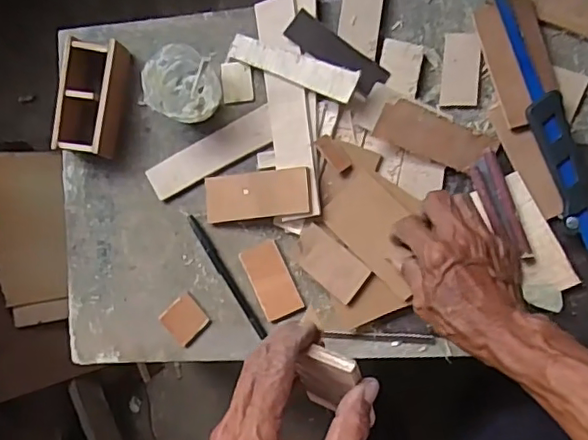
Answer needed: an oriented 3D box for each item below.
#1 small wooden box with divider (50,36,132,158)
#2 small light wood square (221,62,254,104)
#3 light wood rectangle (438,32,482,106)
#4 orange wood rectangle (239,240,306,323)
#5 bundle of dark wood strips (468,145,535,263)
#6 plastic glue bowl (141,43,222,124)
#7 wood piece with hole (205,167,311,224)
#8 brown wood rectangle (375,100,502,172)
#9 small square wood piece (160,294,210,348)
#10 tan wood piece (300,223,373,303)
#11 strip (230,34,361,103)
[{"bbox_3d":[-0.201,-0.121,0.582,0.060,0.034,0.112,8,91,9],"label":"small wooden box with divider"},{"bbox_3d":[-0.056,-0.137,0.583,0.031,0.007,0.039,-3,89,9],"label":"small light wood square"},{"bbox_3d":[0.154,-0.139,0.543,0.033,0.008,0.067,2,90,9],"label":"light wood rectangle"},{"bbox_3d":[-0.021,0.059,0.571,0.040,0.006,0.073,-25,86,8],"label":"orange wood rectangle"},{"bbox_3d":[0.183,-0.010,0.518,0.026,0.008,0.101,-23,89,8],"label":"bundle of dark wood strips"},{"bbox_3d":[-0.105,-0.128,0.559,0.065,0.064,0.065,0,89,9],"label":"plastic glue bowl"},{"bbox_3d":[-0.035,-0.023,0.559,0.110,0.007,0.044,-5,89,25],"label":"wood piece with hole"},{"bbox_3d":[0.128,-0.075,0.532,0.105,0.009,0.039,21,102,-1],"label":"brown wood rectangle"},{"bbox_3d":[-0.108,0.099,0.585,0.040,0.007,0.040,44,96,7],"label":"small square wood piece"},{"bbox_3d":[0.033,0.041,0.542,0.071,0.006,0.039,41,95,7],"label":"tan wood piece"},{"bbox_3d":[-0.003,-0.143,0.551,0.136,0.006,0.029,25,103,25],"label":"strip"}]

